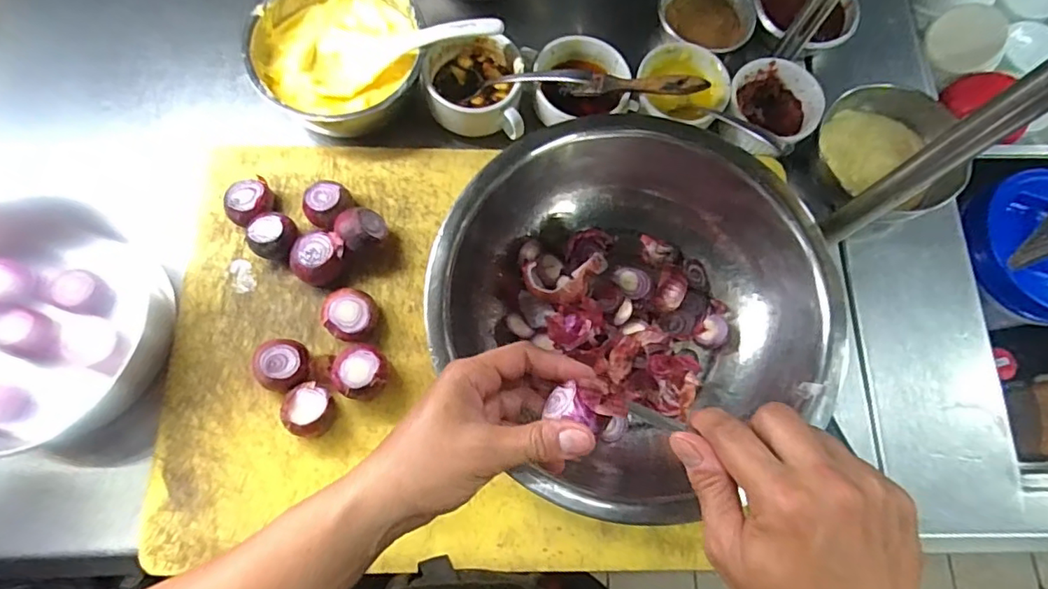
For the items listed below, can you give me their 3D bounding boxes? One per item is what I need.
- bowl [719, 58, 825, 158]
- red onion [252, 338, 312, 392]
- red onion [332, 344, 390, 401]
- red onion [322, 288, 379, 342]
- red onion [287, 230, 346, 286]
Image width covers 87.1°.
[{"bbox_3d":[0.257,-0.193,0.586,0.089,0.052,0.094,1,74,-2],"label":"bowl"},{"bbox_3d":[-0.206,0.061,0.477,0.040,0.034,0.043,1,74,-2],"label":"red onion"},{"bbox_3d":[-0.140,0.067,0.478,0.043,0.038,0.040,1,74,-2],"label":"red onion"},{"bbox_3d":[-0.156,0.019,0.495,0.046,0.027,0.046,1,74,-2],"label":"red onion"},{"bbox_3d":[-0.188,-0.033,0.507,0.043,0.033,0.046,18,74,3],"label":"red onion"}]

